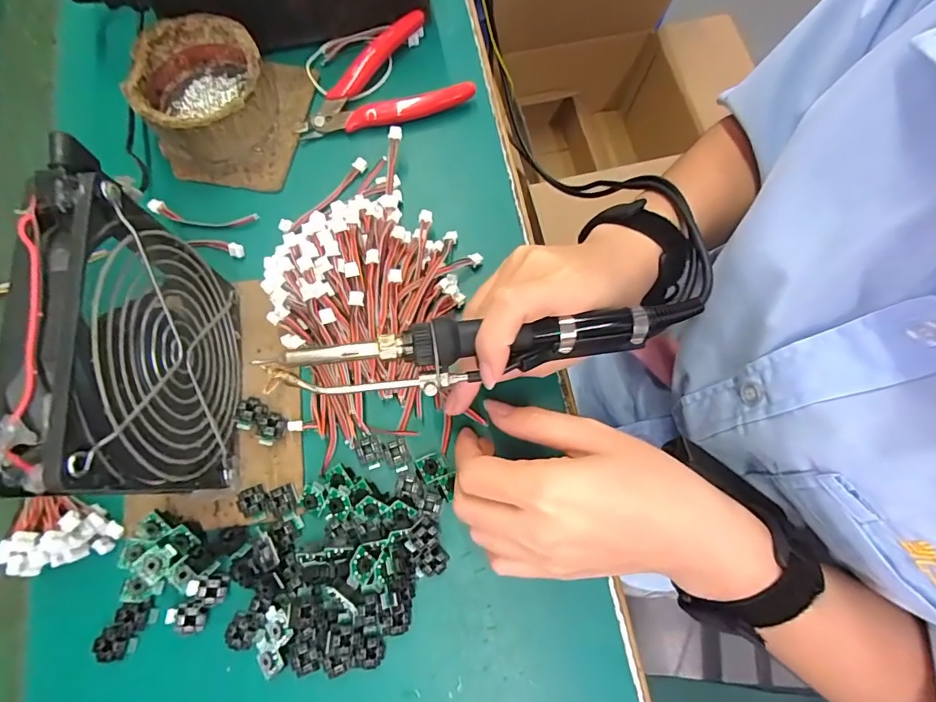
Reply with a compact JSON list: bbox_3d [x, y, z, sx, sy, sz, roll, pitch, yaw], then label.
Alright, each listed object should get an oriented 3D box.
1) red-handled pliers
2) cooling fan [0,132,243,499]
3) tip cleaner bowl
[{"bbox_3d":[-0.066,-0.193,0.335,0.120,0.014,0.073,-19,76,-6],"label":"red-handled pliers"},{"bbox_3d":[-0.144,0.002,0.221,0.029,0.125,0.121,-4,74,-2],"label":"cooling fan"},{"bbox_3d":[-0.174,-0.174,0.314,0.080,0.040,0.082,0,74,-1],"label":"tip cleaner bowl"}]

